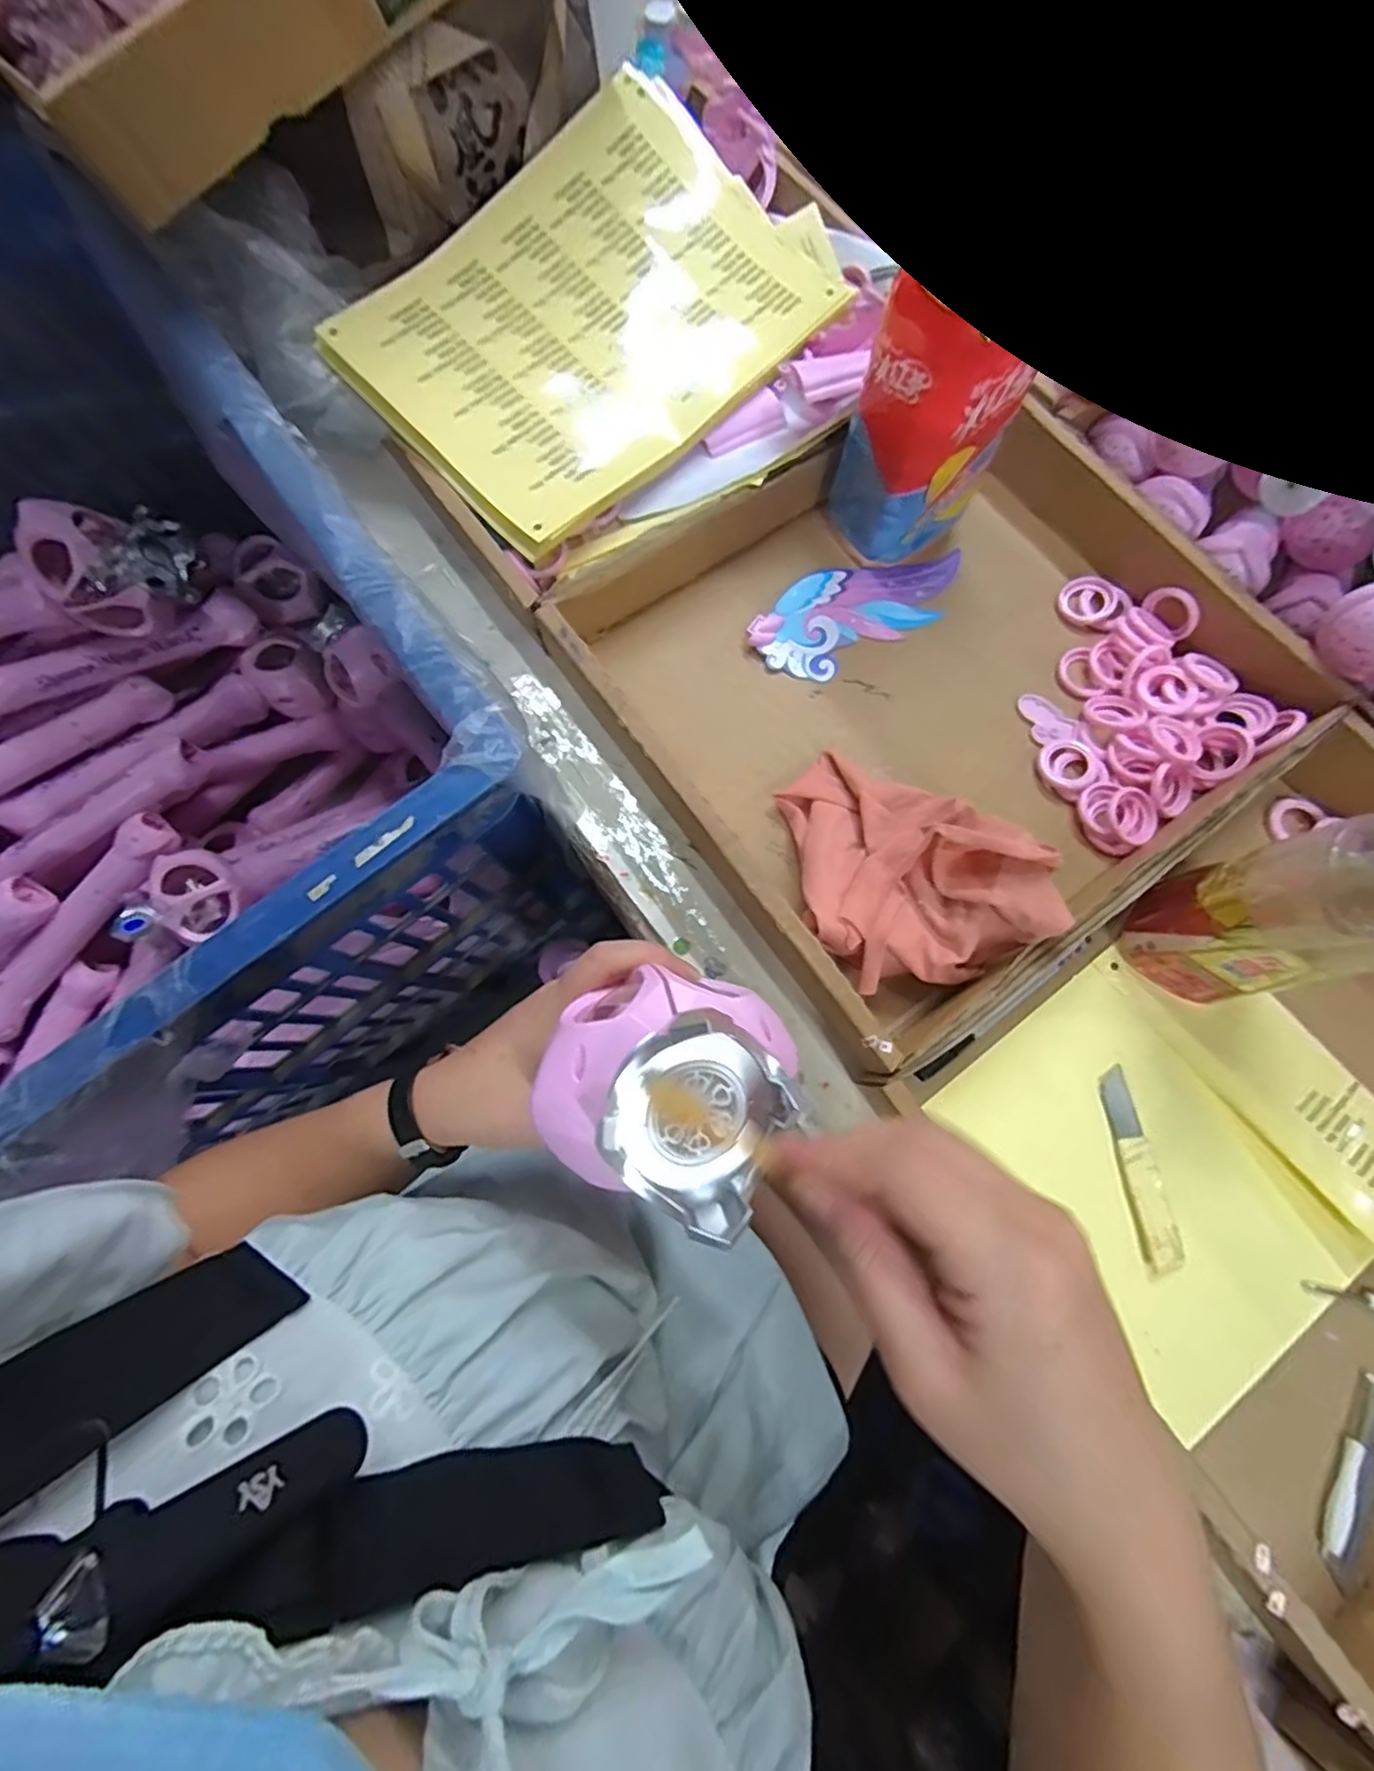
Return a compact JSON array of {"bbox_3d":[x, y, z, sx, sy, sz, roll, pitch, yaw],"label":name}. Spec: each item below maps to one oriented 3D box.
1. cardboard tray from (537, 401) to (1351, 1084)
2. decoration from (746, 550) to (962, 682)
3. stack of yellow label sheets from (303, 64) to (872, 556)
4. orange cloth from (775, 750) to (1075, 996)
[{"bbox_3d":[0.159,-0.135,0.426,0.375,0.061,0.353,-35,78,-8],"label":"cardboard tray"},{"bbox_3d":[0.122,-0.201,0.476,0.166,0.006,0.073,-30,82,-10],"label":"decoration"},{"bbox_3d":[-0.061,-0.395,0.457,0.218,0.021,0.317,44,80,0],"label":"stack of yellow label sheets"},{"bbox_3d":[0.129,-0.017,0.393,0.127,0.072,0.150,-8,76,-2],"label":"orange cloth"}]

